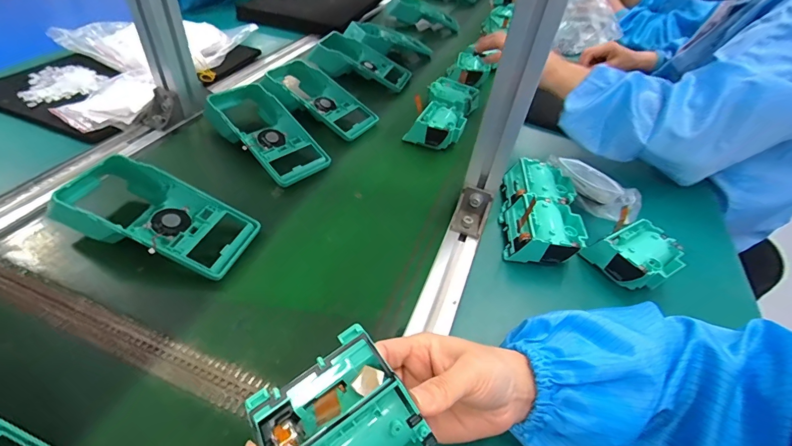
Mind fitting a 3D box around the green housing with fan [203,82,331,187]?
[{"bbox_3d":[-0.169,-0.119,0.514,0.169,0.061,0.086,33,48,26],"label":"green housing with fan"}]

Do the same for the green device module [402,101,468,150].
[{"bbox_3d":[0.062,-0.144,0.570,0.079,0.052,0.081,21,44,16],"label":"green device module"}]

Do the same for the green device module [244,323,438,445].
[{"bbox_3d":[-0.024,0.115,0.206,0.075,0.083,0.047,-33,24,-15],"label":"green device module"}]

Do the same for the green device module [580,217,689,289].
[{"bbox_3d":[0.258,0.036,0.413,0.072,0.041,0.069,-19,48,-25],"label":"green device module"}]

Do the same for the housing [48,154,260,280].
[{"bbox_3d":[-0.236,-0.009,0.389,0.177,0.054,0.095,13,43,8],"label":"housing"}]

